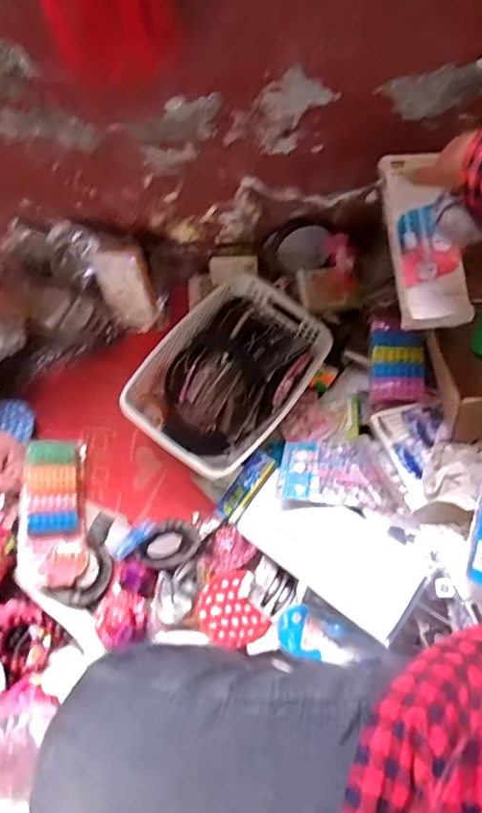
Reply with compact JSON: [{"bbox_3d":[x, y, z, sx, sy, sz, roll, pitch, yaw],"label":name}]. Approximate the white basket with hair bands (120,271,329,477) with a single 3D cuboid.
[{"bbox_3d":[-0.017,-0.036,0.862,0.208,0.123,0.301,33,69,19],"label":"white basket with hair bands"}]

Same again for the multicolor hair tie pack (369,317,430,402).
[{"bbox_3d":[0.223,-0.066,0.787,0.075,0.028,0.121,2,62,5],"label":"multicolor hair tie pack"}]

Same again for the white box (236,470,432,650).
[{"bbox_3d":[0.105,0.176,0.701,0.244,0.020,0.108,26,66,35],"label":"white box"}]

